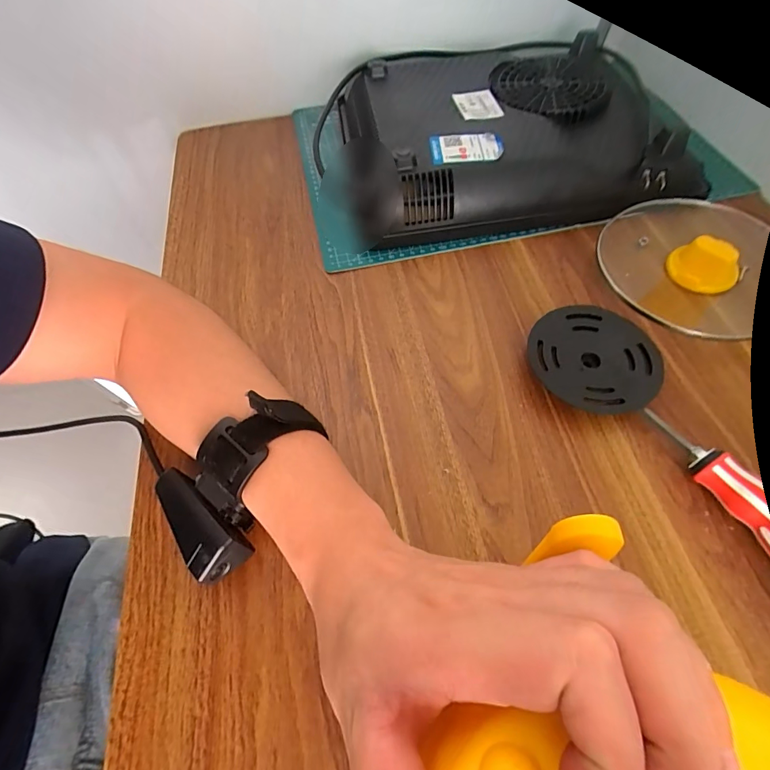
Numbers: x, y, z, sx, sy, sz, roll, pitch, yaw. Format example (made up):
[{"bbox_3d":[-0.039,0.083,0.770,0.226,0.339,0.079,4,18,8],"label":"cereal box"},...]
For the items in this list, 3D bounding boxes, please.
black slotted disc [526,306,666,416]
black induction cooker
[{"bbox_3d":[0.158,-0.019,0.318,0.098,0.019,0.088,-10,59,-3],"label":"black slotted disc"},{"bbox_3d":[0.118,-0.277,0.448,0.338,0.061,0.288,-6,59,0],"label":"black induction cooker"}]

